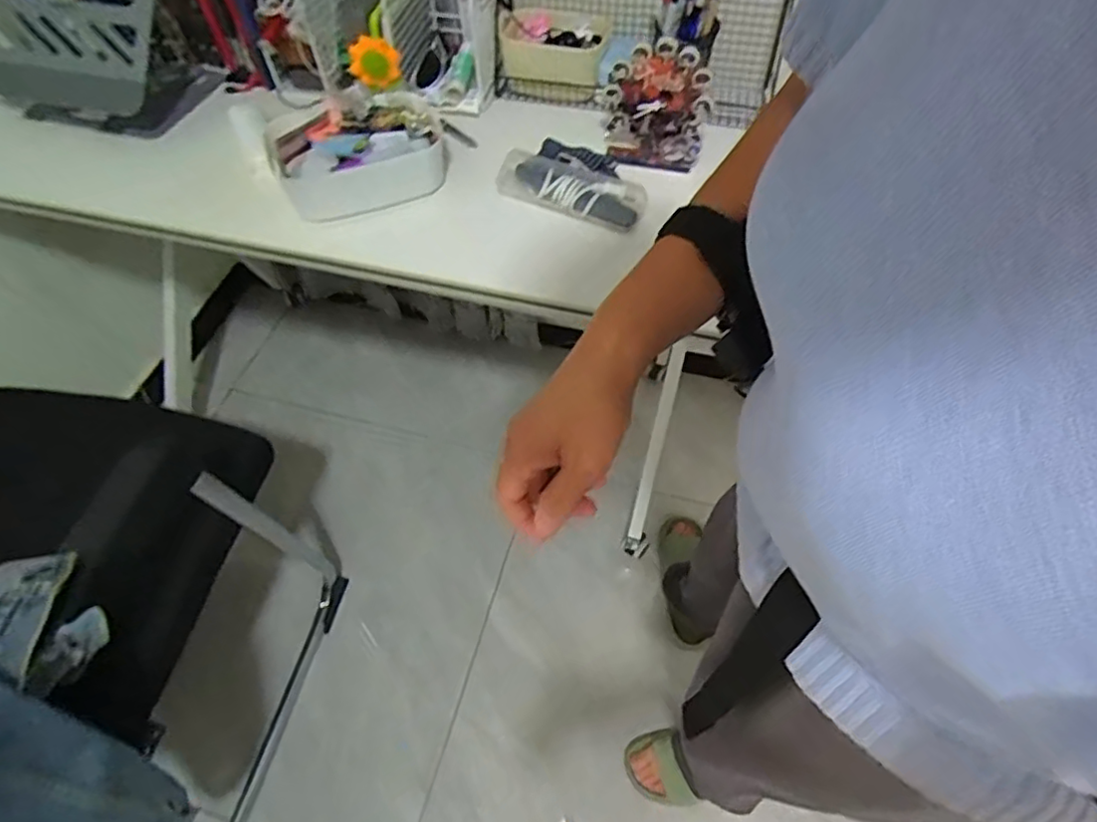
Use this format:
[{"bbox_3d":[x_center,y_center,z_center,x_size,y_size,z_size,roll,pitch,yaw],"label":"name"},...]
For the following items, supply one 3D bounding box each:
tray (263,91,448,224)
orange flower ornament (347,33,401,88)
[{"bbox_3d":[-0.240,-0.324,0.774,0.197,0.080,0.138,-25,60,-15],"label":"tray"},{"bbox_3d":[-0.219,-0.445,0.784,0.068,0.065,0.021,-37,64,-21],"label":"orange flower ornament"}]

